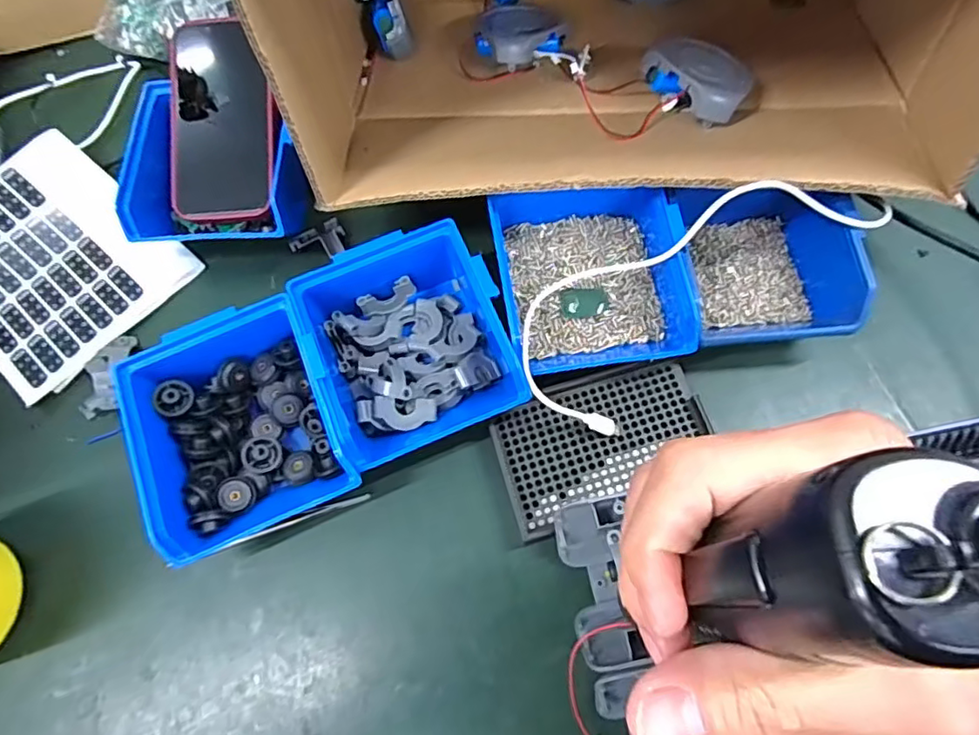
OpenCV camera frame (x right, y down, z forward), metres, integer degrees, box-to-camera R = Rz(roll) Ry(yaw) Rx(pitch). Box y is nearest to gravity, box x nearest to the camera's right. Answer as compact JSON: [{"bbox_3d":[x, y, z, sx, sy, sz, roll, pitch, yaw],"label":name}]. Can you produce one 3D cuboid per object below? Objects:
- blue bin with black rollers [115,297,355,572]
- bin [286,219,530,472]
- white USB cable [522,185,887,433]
[{"bbox_3d":[-0.159,0.032,0.379,0.115,0.069,0.151,-23,69,-6],"label":"blue bin with black rollers"},{"bbox_3d":[-0.054,-0.018,0.383,0.123,0.052,0.139,-23,69,-6],"label":"bin"},{"bbox_3d":[0.118,-0.055,0.378,0.223,0.066,0.098,-33,71,-9],"label":"white USB cable"}]

